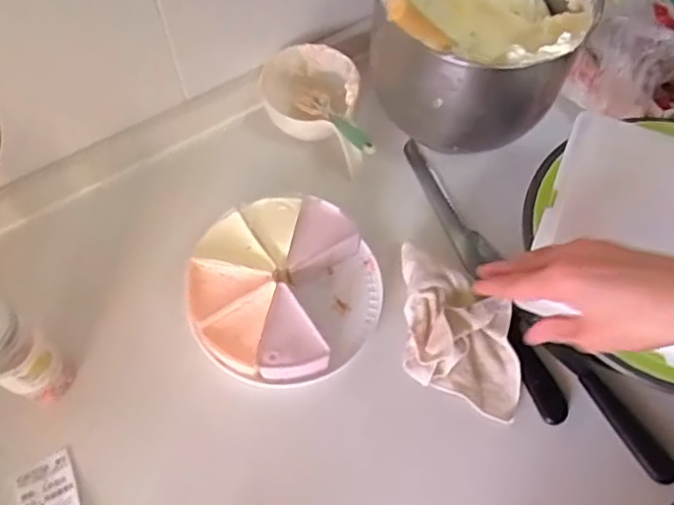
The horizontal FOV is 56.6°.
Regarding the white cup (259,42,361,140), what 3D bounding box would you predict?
[{"bbox_3d":[-0.035,-0.187,0.767,0.116,0.068,0.118,0,63,-1],"label":"white cup"}]

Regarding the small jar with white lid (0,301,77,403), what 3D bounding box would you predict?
[{"bbox_3d":[-0.297,0.089,0.571,0.063,0.139,0.054,33,67,15],"label":"small jar with white lid"}]

